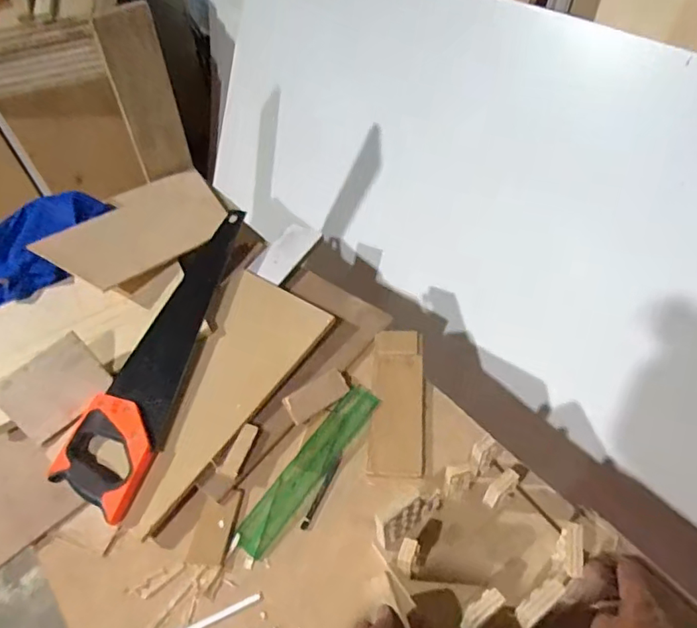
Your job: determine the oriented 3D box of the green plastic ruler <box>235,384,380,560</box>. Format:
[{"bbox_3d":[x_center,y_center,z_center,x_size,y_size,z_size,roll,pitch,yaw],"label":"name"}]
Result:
[{"bbox_3d":[-0.051,0.201,0.707,0.051,0.005,0.259,29,61,27],"label":"green plastic ruler"}]

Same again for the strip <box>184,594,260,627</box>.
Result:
[{"bbox_3d":[-0.160,0.348,0.601,0.121,0.004,0.008,-21,50,-12],"label":"strip"}]

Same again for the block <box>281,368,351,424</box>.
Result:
[{"bbox_3d":[-0.046,0.117,0.757,0.093,0.008,0.040,-31,81,-20],"label":"block"}]

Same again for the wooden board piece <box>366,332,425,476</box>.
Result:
[{"bbox_3d":[0.070,0.119,0.745,0.072,0.023,0.216,1,49,7],"label":"wooden board piece"}]

